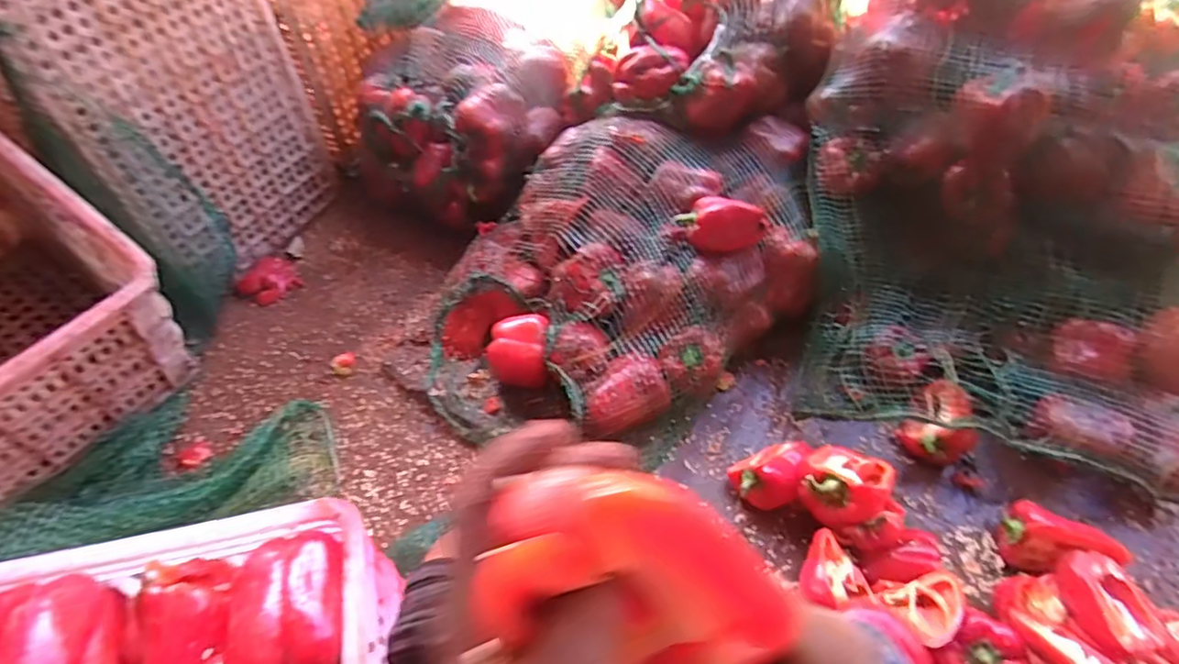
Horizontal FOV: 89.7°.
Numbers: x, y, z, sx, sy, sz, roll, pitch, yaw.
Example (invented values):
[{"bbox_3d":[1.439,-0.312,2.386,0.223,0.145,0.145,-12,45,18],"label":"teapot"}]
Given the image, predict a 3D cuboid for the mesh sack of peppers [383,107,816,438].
[{"bbox_3d":[0.041,-0.084,0.874,0.456,0.239,0.552,30,59,22],"label":"mesh sack of peppers"}]

